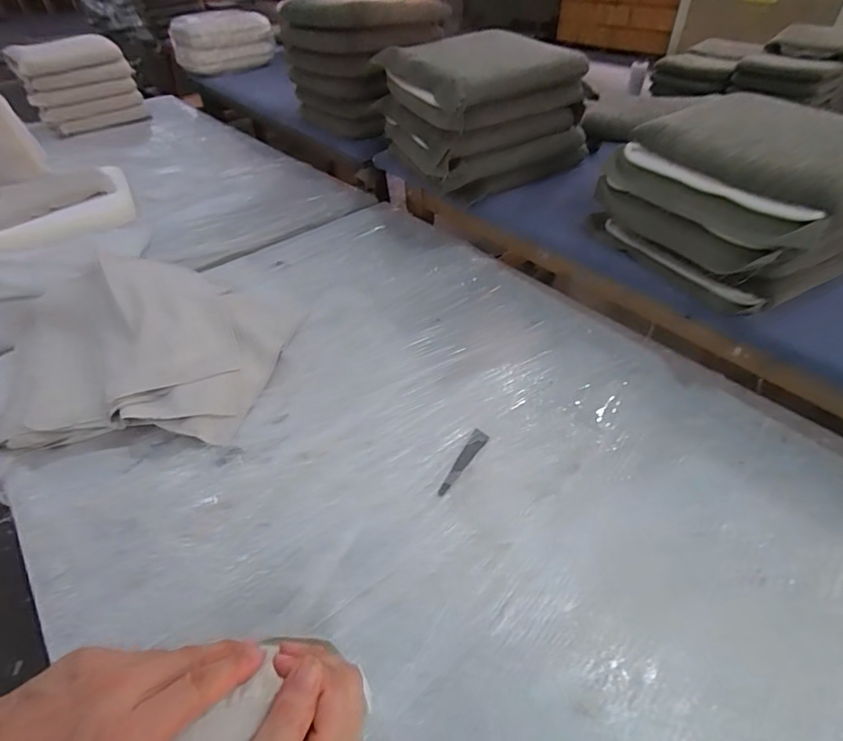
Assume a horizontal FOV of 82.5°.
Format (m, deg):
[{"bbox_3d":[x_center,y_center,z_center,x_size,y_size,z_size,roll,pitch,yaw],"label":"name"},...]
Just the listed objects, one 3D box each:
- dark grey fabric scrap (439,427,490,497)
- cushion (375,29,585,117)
[{"bbox_3d":[0.076,0.166,0.872,0.031,0.005,0.153,23,50,24],"label":"dark grey fabric scrap"},{"bbox_3d":[0.147,-0.850,1.326,0.394,0.078,0.469,-21,47,-18],"label":"cushion"}]

